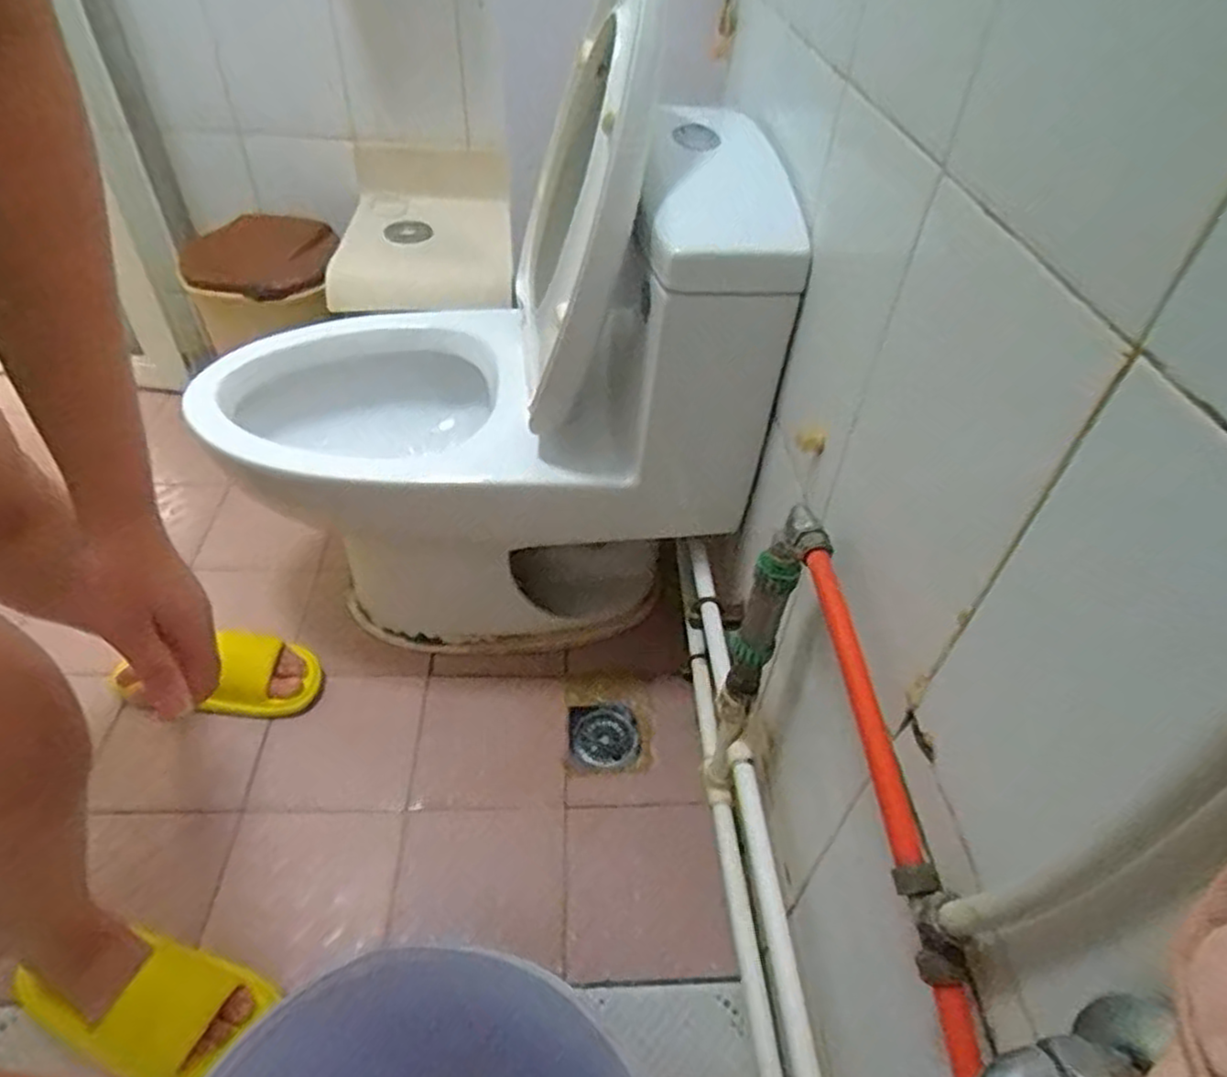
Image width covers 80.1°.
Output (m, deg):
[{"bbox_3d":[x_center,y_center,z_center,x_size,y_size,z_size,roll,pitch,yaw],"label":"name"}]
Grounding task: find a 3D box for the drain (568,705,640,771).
[{"bbox_3d":[-0.014,0.281,1.041,0.099,0.008,0.096,-1,45,-4],"label":"drain"}]

